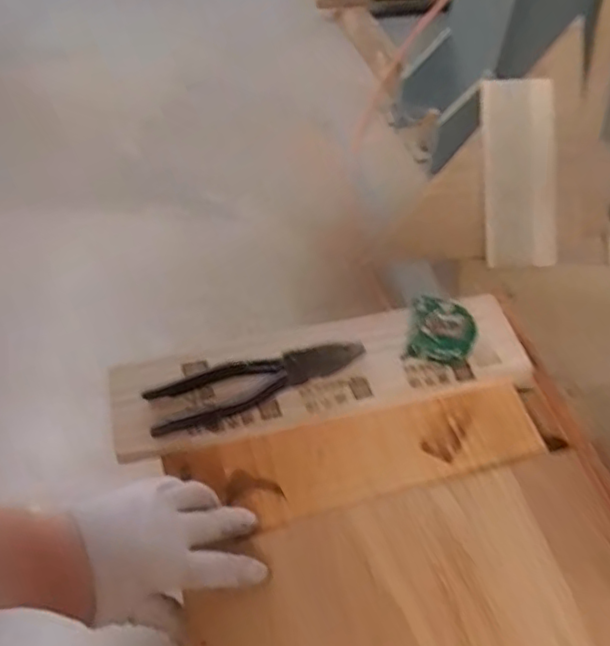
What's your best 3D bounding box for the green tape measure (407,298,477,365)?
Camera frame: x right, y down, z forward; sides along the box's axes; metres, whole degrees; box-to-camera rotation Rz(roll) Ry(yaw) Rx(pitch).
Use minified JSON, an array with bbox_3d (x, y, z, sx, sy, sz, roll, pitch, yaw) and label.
[{"bbox_3d":[0.124,0.007,0.569,0.056,0.032,0.048,9,54,5],"label":"green tape measure"}]

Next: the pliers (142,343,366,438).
[{"bbox_3d":[-0.042,0.047,0.557,0.189,0.012,0.049,-21,57,-16],"label":"pliers"}]

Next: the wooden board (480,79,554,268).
[{"bbox_3d":[0.438,-0.303,1.309,0.140,0.030,0.372,-5,98,-4],"label":"wooden board"}]

